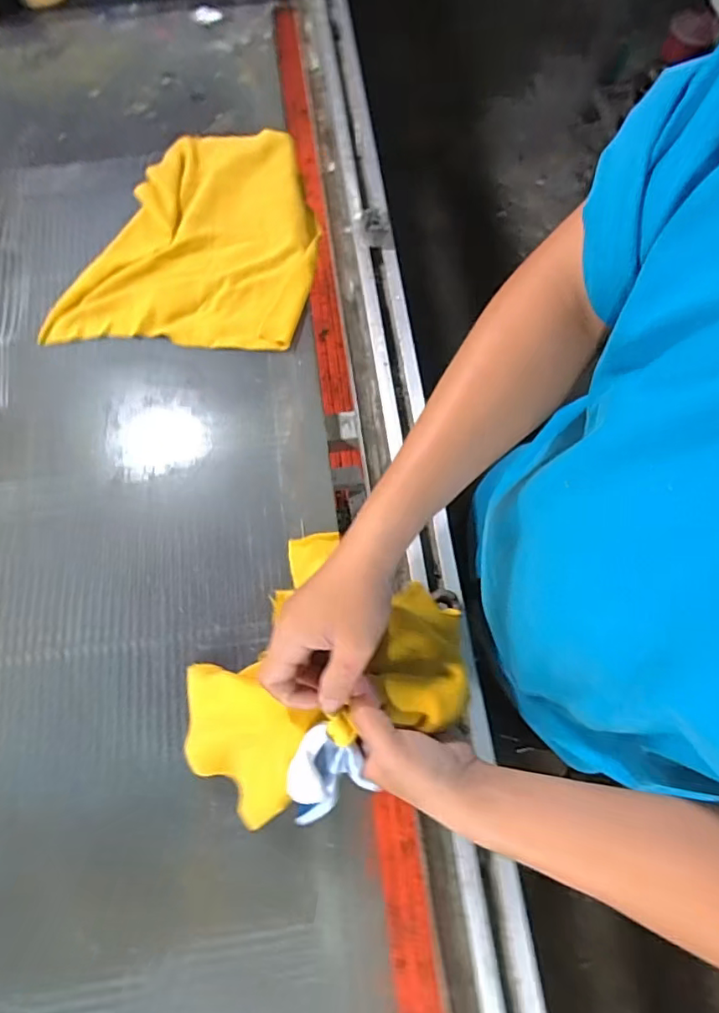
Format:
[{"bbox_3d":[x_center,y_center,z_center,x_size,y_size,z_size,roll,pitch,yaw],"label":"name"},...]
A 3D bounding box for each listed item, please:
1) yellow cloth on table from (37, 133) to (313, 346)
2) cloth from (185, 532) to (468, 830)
[{"bbox_3d":[-0.225,-0.371,0.721,0.318,0.035,0.344,3,71,1],"label":"yellow cloth on table"},{"bbox_3d":[-0.038,0.156,0.476,0.213,0.149,0.247,34,75,11],"label":"cloth"}]

